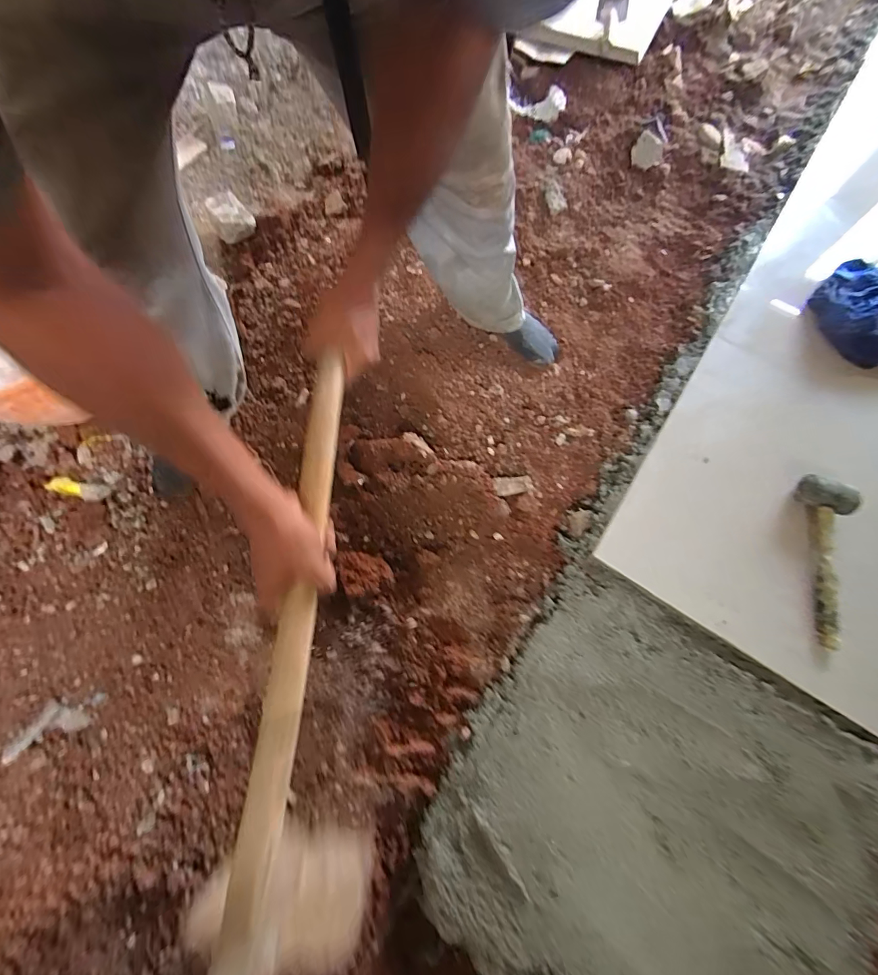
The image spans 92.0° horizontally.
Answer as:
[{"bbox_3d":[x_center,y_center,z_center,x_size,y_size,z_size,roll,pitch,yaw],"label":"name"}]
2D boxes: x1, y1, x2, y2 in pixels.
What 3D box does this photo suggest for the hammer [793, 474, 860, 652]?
[{"bbox_3d":[0.705,0.126,0.756,0.078,0.058,0.313,9,69,2],"label":"hammer"}]

